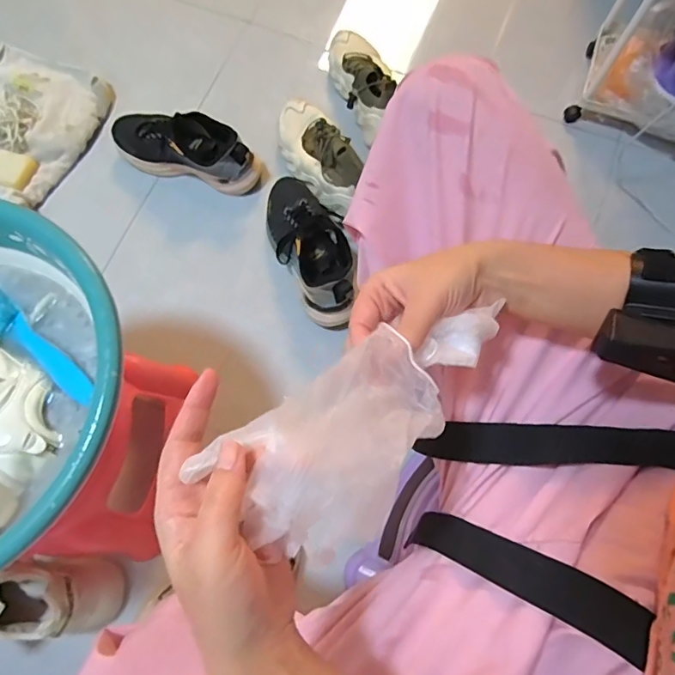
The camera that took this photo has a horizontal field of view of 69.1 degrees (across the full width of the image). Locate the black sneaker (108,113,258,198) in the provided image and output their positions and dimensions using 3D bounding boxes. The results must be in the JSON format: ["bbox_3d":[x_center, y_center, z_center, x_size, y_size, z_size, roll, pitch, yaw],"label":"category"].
[{"bbox_3d":[-0.275,-0.348,0.893,0.278,0.100,0.104,16,74,4],"label":"black sneaker"}]

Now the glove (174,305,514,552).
[{"bbox_3d":[0.025,0.041,0.297,0.086,0.033,0.199,44,58,11],"label":"glove"}]

